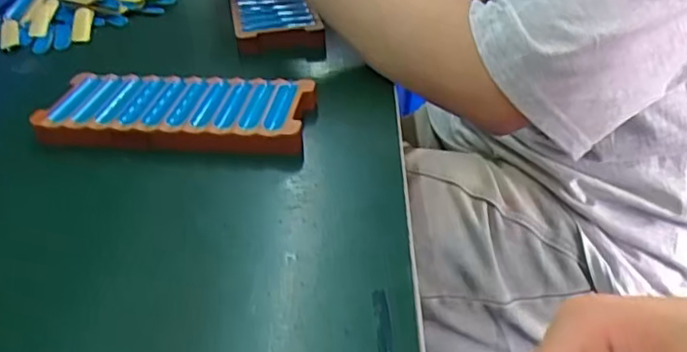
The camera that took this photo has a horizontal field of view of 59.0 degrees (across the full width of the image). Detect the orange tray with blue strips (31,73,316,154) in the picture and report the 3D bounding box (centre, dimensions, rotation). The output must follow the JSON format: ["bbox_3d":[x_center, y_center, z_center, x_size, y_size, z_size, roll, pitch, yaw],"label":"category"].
[{"bbox_3d":[-0.110,-0.043,0.407,0.171,0.023,0.071,4,33,5],"label":"orange tray with blue strips"}]

